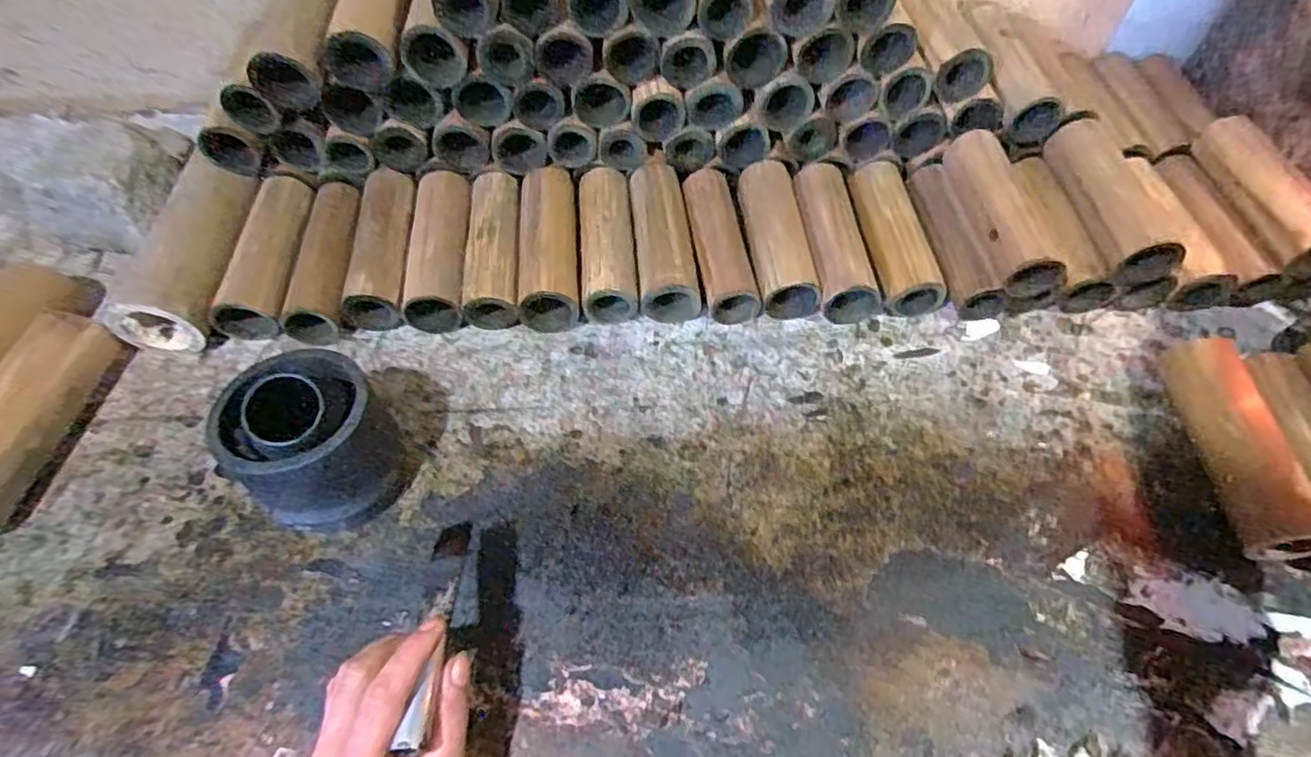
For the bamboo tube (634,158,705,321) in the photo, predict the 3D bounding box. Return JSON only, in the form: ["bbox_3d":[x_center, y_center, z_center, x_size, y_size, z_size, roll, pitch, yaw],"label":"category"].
[{"bbox_3d":[0.007,-0.145,0.632,0.056,0.058,0.173,-5,66,-5],"label":"bamboo tube"}]

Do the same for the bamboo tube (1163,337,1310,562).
[{"bbox_3d":[0.471,0.053,0.519,0.061,0.062,0.181,5,53,2],"label":"bamboo tube"}]

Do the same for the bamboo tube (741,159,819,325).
[{"bbox_3d":[0.123,-0.140,0.648,0.060,0.059,0.183,-5,53,-5],"label":"bamboo tube"}]

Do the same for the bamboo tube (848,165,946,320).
[{"bbox_3d":[0.245,-0.143,0.656,0.059,0.065,0.185,-3,53,-4],"label":"bamboo tube"}]

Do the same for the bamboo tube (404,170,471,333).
[{"bbox_3d":[-0.213,-0.131,0.633,0.055,0.053,0.170,-3,53,-4],"label":"bamboo tube"}]

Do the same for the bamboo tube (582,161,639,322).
[{"bbox_3d":[-0.049,-0.142,0.635,0.054,0.046,0.178,-4,66,-4],"label":"bamboo tube"}]

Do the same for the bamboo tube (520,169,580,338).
[{"bbox_3d":[-0.105,-0.137,0.620,0.052,0.050,0.182,-3,67,-4],"label":"bamboo tube"}]

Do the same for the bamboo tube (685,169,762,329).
[{"bbox_3d":[0.061,-0.144,0.635,0.051,0.043,0.181,-7,67,-7],"label":"bamboo tube"}]

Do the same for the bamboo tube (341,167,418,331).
[{"bbox_3d":[-0.270,-0.130,0.636,0.054,0.063,0.172,-3,53,-3],"label":"bamboo tube"}]

